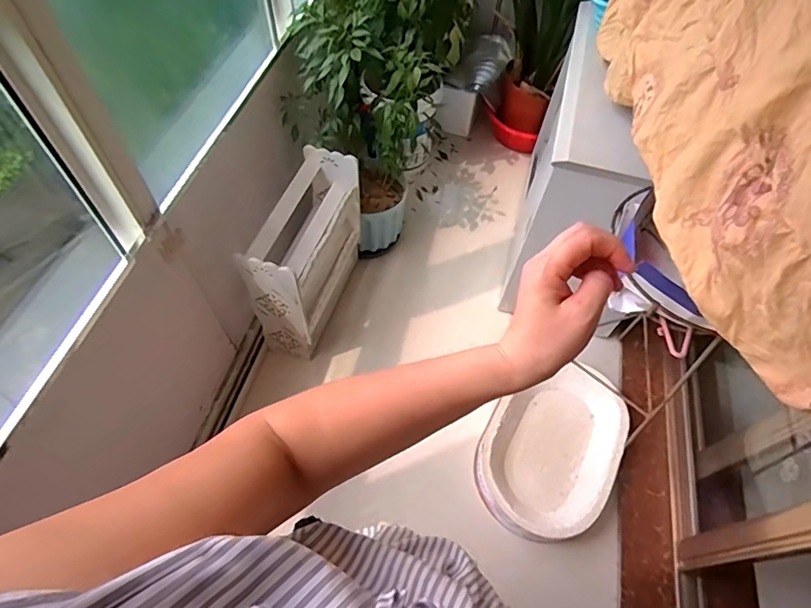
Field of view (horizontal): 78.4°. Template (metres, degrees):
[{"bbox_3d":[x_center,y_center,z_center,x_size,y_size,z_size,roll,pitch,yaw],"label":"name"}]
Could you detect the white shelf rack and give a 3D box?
[{"bbox_3d":[-0.296,-0.141,1.517,0.161,0.454,0.453,18,57,8],"label":"white shelf rack"}]

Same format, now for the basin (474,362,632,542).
[{"bbox_3d":[0.434,0.425,1.482,0.383,0.086,0.534,27,59,14],"label":"basin"}]

